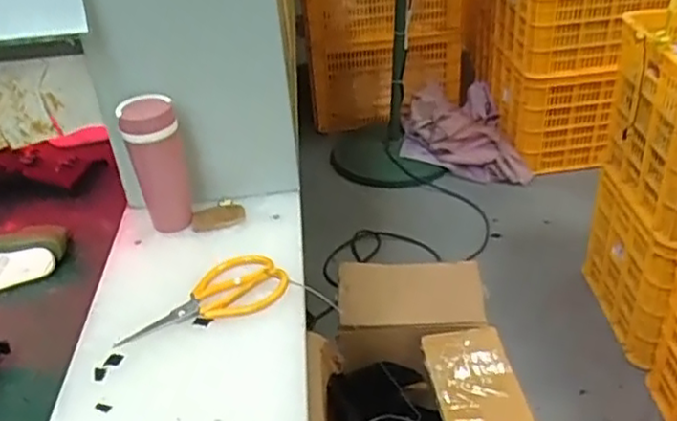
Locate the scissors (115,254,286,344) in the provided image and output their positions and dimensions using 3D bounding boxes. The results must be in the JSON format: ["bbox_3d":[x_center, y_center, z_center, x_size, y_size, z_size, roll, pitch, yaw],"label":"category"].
[{"bbox_3d":[-0.151,0.098,0.766,0.189,0.019,0.086,-14,35,-13],"label":"scissors"}]

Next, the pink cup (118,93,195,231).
[{"bbox_3d":[-0.223,-0.049,0.863,0.068,0.181,0.058,-16,36,-16],"label":"pink cup"}]

